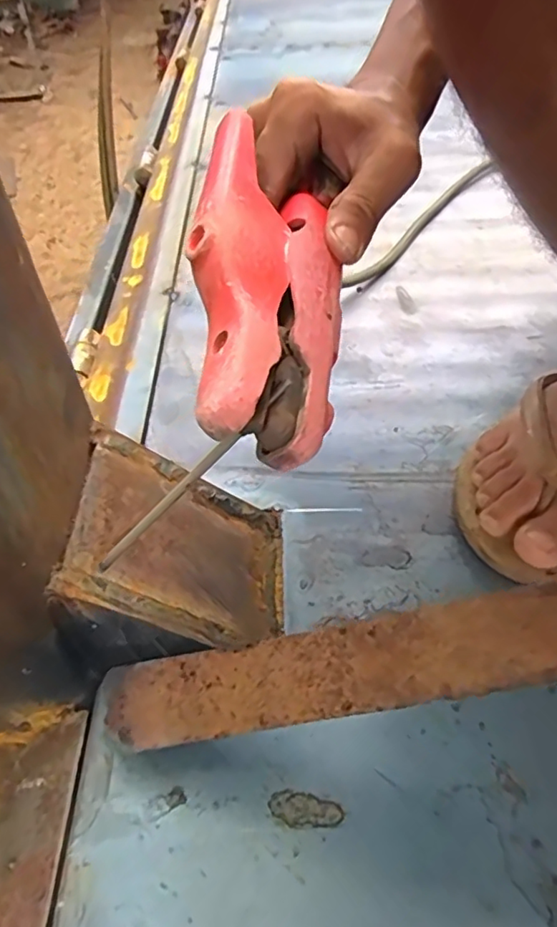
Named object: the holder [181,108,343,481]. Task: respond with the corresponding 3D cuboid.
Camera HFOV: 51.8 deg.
[{"bbox_3d":[-0.007,-0.072,0.242,0.067,0.036,0.155,13,62,-34],"label":"holder"}]

